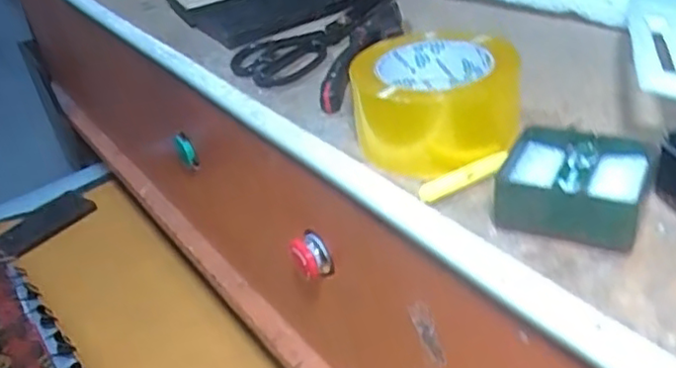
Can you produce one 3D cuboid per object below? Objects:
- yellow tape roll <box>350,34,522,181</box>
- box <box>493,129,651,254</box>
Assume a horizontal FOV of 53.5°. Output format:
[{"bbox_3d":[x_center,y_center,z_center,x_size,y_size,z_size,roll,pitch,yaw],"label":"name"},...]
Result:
[{"bbox_3d":[0.064,-0.057,0.456,0.104,0.061,0.108,-4,32,2],"label":"yellow tape roll"},{"bbox_3d":[0.134,0.002,0.382,0.074,0.033,0.070,13,36,27],"label":"box"}]

